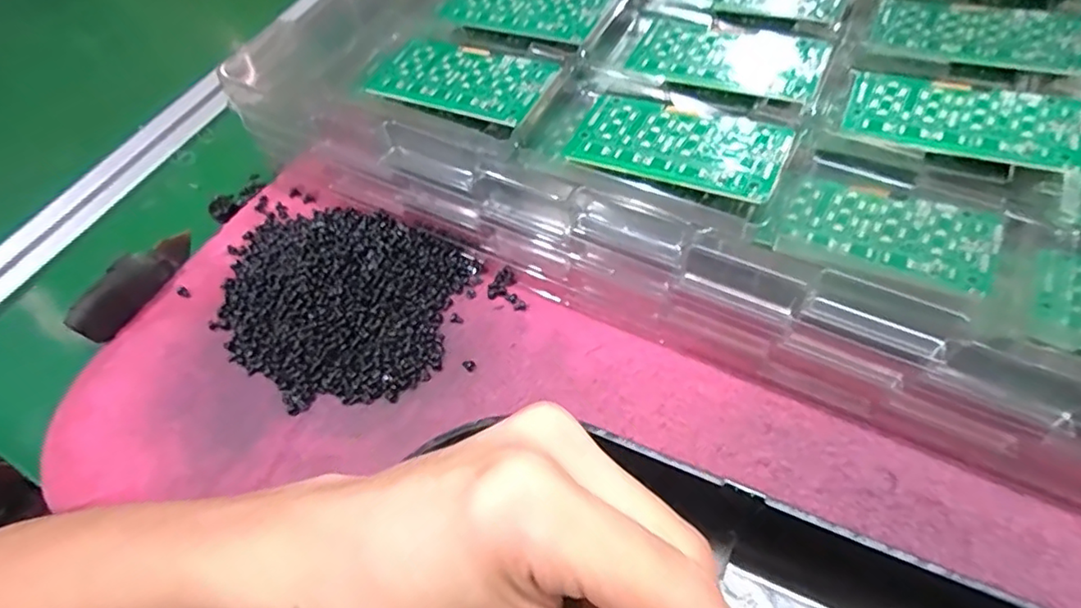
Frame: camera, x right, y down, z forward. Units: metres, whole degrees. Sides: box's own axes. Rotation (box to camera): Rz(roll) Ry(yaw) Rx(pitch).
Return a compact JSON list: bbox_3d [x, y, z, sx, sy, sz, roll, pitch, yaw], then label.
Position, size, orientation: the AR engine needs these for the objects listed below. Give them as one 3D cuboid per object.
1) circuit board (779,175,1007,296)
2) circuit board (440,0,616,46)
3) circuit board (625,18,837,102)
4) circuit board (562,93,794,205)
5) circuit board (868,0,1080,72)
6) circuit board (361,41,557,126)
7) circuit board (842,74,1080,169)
[{"bbox_3d":[0.151,-0.033,0.260,0.082,0.006,0.042,23,63,18],"label":"circuit board"},{"bbox_3d":[-0.007,-0.171,0.345,0.097,0.005,0.051,26,64,25],"label":"circuit board"},{"bbox_3d":[0.096,-0.127,0.308,0.091,0.006,0.047,19,61,16],"label":"circuit board"},{"bbox_3d":[0.062,-0.073,0.277,0.093,0.009,0.048,20,62,17],"label":"circuit board"},{"bbox_3d":[0.222,-0.137,0.306,0.094,0.006,0.047,18,61,16],"label":"circuit board"},{"bbox_3d":[-0.043,-0.116,0.311,0.095,0.008,0.047,22,62,18],"label":"circuit board"},{"bbox_3d":[0.192,-0.086,0.274,0.095,0.004,0.045,13,60,13],"label":"circuit board"}]

